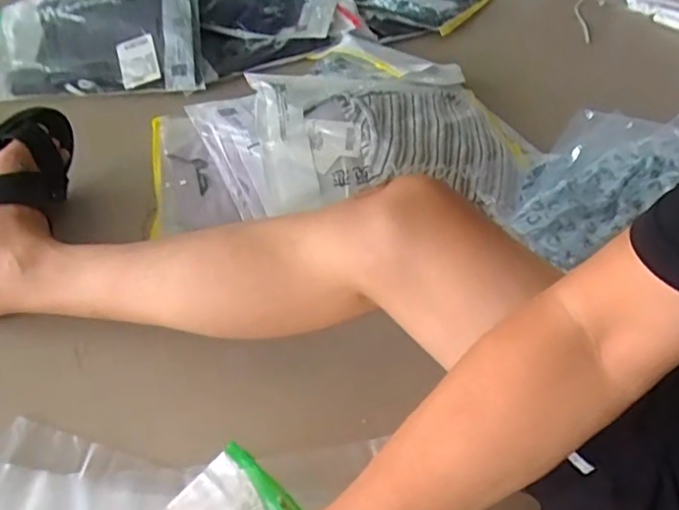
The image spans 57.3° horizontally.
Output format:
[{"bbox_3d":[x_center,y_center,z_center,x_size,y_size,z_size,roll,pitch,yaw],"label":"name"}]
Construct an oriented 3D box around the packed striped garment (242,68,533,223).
[{"bbox_3d":[0.070,-0.162,0.898,0.416,0.050,0.287,-3,55,-17],"label":"packed striped garment"}]

